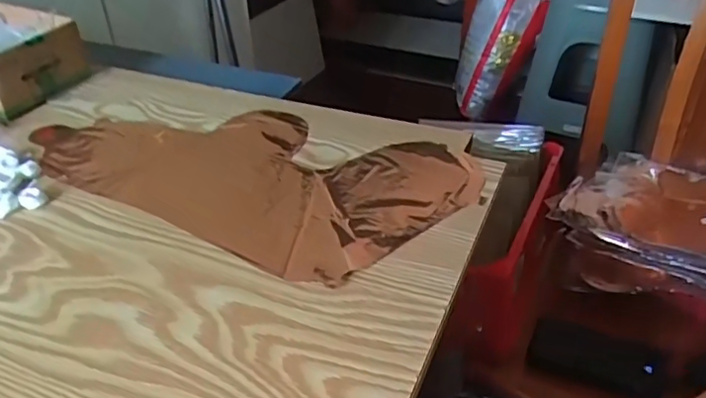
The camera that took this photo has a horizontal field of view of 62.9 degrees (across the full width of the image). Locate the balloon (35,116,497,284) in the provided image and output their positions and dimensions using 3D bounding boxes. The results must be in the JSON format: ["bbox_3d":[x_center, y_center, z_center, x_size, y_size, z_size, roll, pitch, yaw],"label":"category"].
[{"bbox_3d":[-0.101,-0.036,0.549,0.405,0.012,0.207,19,42,27],"label":"balloon"}]

